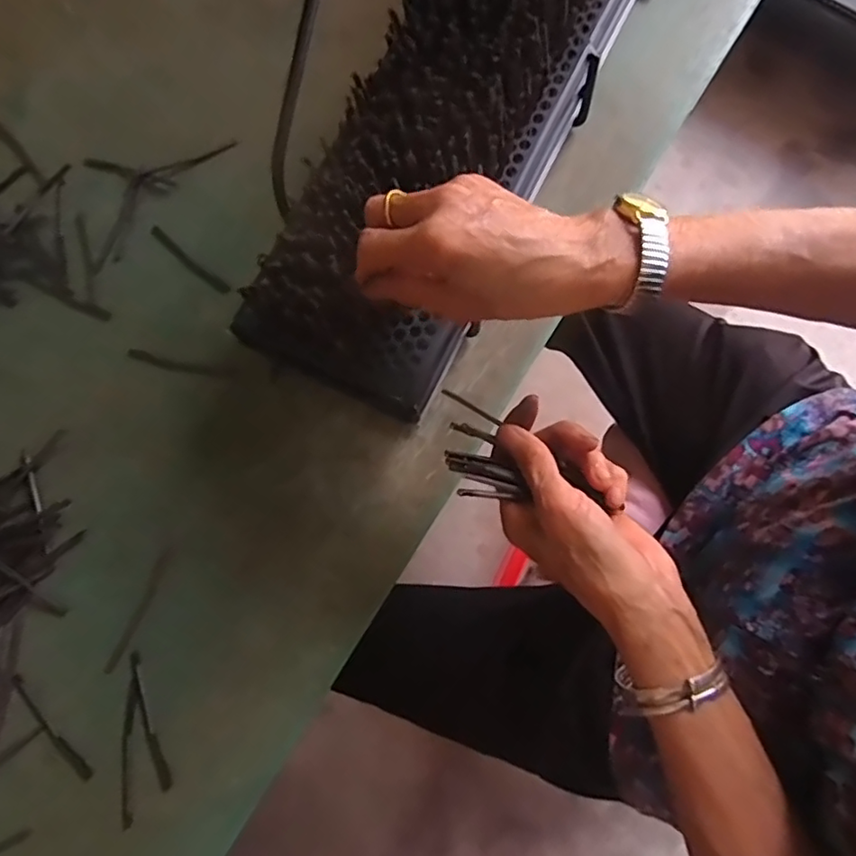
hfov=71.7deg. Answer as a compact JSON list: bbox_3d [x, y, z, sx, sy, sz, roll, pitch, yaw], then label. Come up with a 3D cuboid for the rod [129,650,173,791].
[{"bbox_3d":[-0.209,0.218,0.444,0.011,0.004,0.100,-21,76,-4],"label":"rod"}]

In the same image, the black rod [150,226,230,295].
[{"bbox_3d":[-0.214,-0.150,0.530,0.097,0.004,0.011,39,82,12],"label":"black rod"}]

